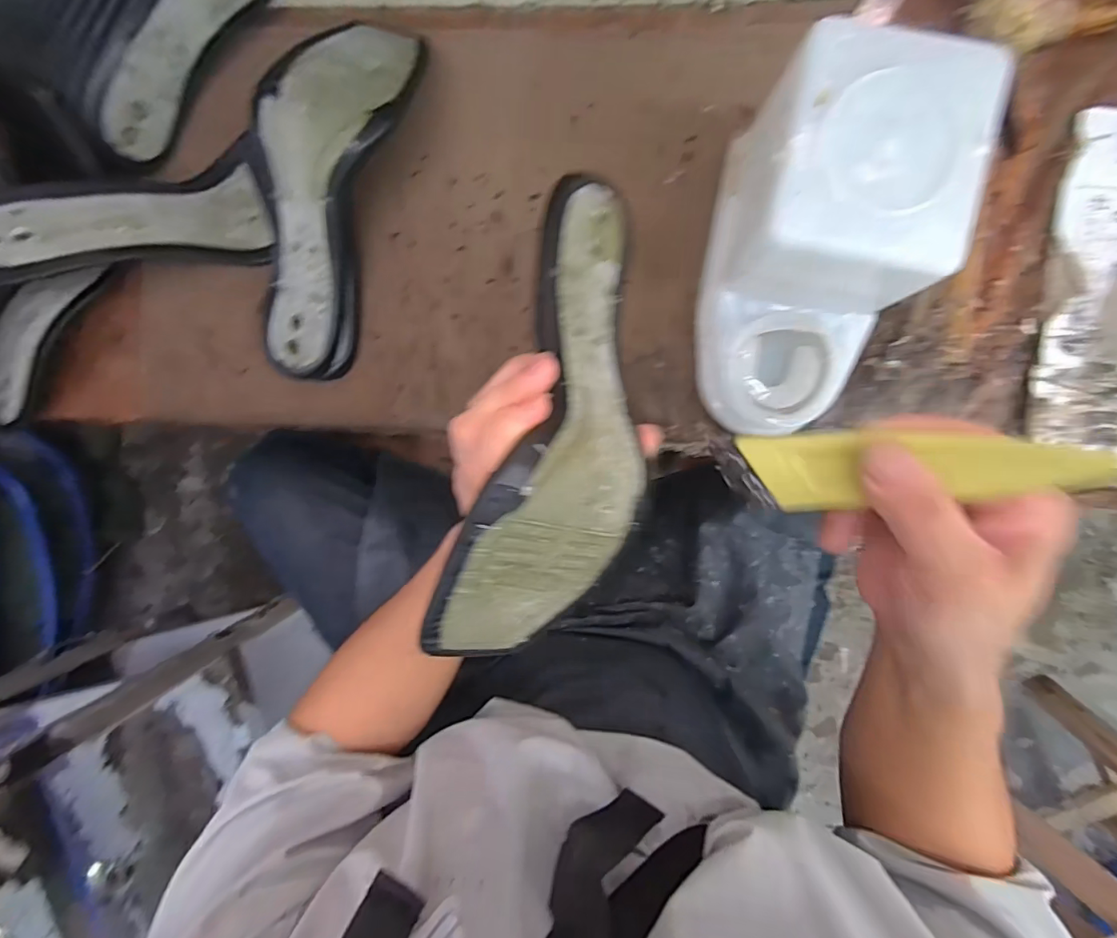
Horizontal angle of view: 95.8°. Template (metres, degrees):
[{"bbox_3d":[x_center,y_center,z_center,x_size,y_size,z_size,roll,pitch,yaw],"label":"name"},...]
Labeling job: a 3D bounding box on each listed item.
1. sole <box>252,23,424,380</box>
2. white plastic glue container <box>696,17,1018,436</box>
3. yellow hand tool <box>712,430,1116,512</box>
[{"bbox_3d":[-0.159,-0.181,0.340,0.079,0.061,0.237,23,96,0],"label":"sole"},{"bbox_3d":[0.151,-0.121,0.302,0.105,0.117,0.193,11,96,2],"label":"white plastic glue container"},{"bbox_3d":[0.135,0.001,0.203,0.134,0.011,0.032,0,96,20],"label":"yellow hand tool"}]

